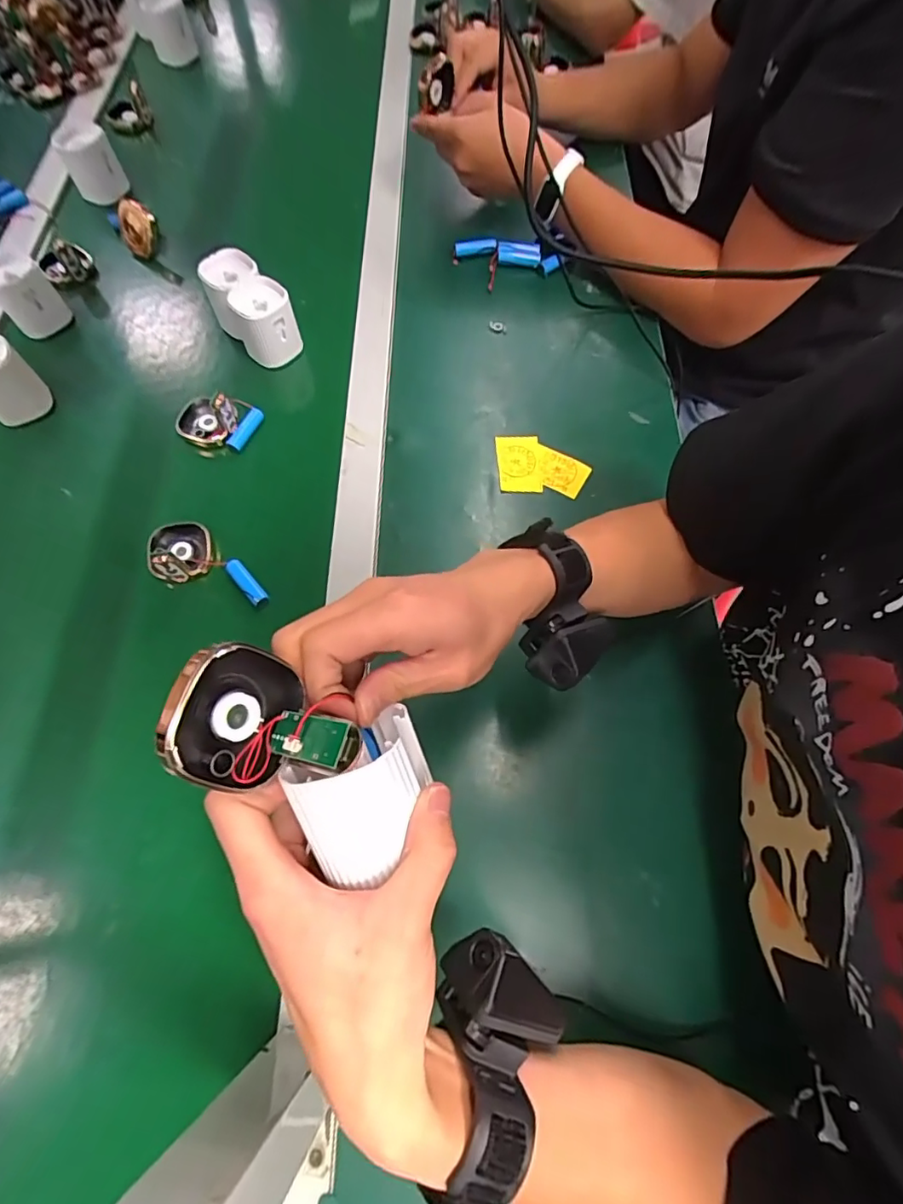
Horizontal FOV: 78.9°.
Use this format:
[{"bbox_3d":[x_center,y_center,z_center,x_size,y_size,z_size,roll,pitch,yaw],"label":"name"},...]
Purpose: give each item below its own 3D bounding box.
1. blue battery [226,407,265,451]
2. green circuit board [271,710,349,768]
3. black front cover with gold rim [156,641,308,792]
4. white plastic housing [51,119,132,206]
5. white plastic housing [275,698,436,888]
[{"bbox_3d":[-0.206,-0.175,0.548,0.015,0.012,0.047,25,69,12],"label":"blue battery"},{"bbox_3d":[-0.057,0.053,0.215,0.036,0.006,0.017,3,62,35],"label":"green circuit board"},{"bbox_3d":[-0.084,0.043,0.212,0.019,0.050,0.053,-11,57,46],"label":"black front cover with gold rim"},{"bbox_3d":[-0.459,-0.562,0.696,0.062,0.058,0.067,-31,69,-12],"label":"white plastic housing"},{"bbox_3d":[-0.034,0.080,0.224,0.052,0.039,0.061,-22,67,-8],"label":"white plastic housing"}]

